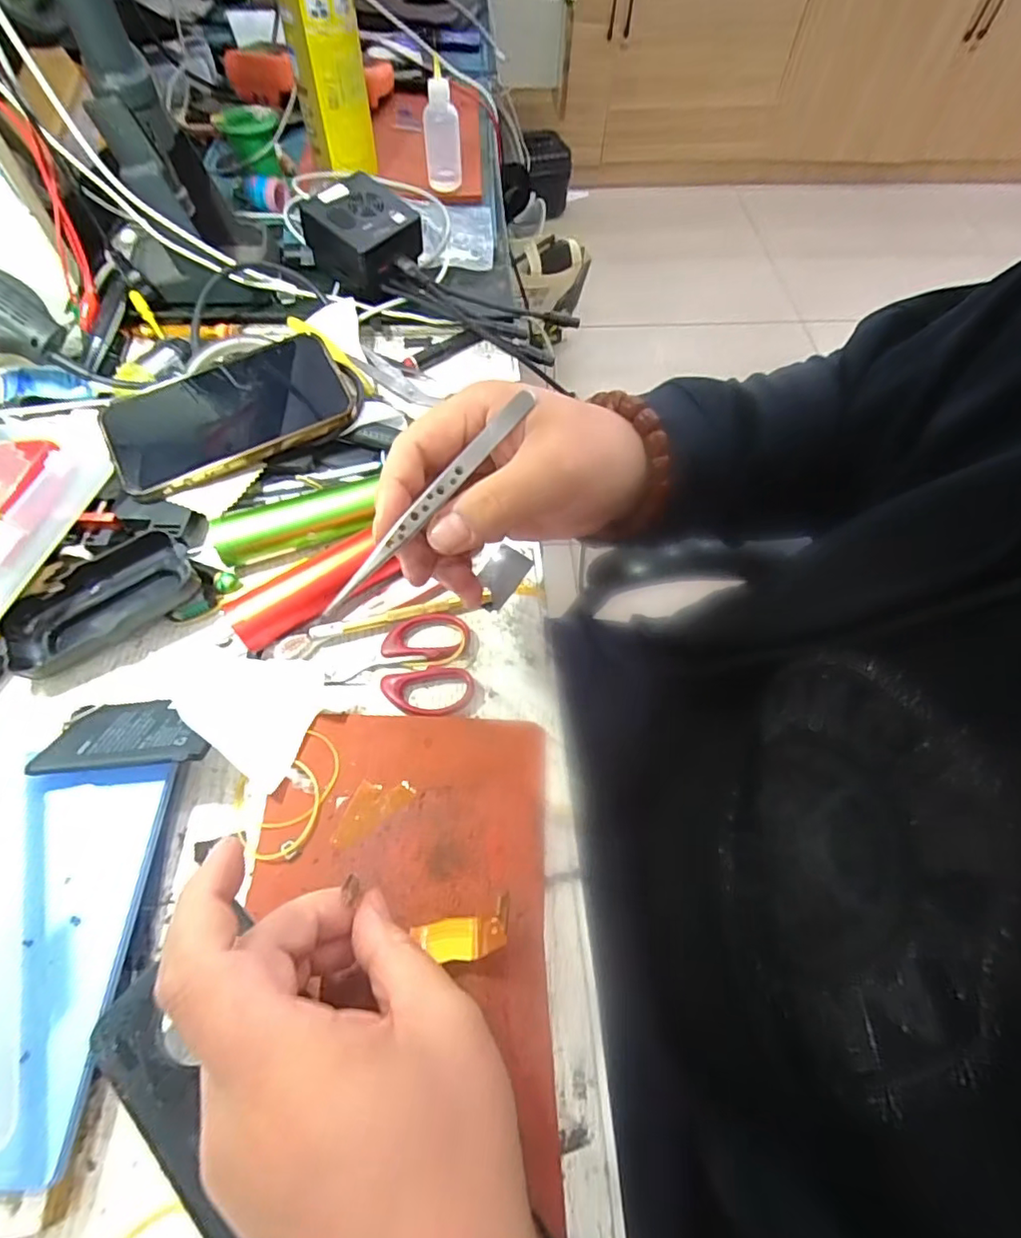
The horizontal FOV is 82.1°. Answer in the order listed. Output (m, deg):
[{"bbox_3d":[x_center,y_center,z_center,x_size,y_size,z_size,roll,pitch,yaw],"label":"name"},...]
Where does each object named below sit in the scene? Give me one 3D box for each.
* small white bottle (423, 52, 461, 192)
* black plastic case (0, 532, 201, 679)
[{"bbox_3d":[-0.067,-0.484,0.581,0.026,0.093,0.031,28,63,14],"label":"small white bottle"},{"bbox_3d":[-0.247,-0.011,0.356,0.109,0.028,0.051,-26,64,-16],"label":"black plastic case"}]

